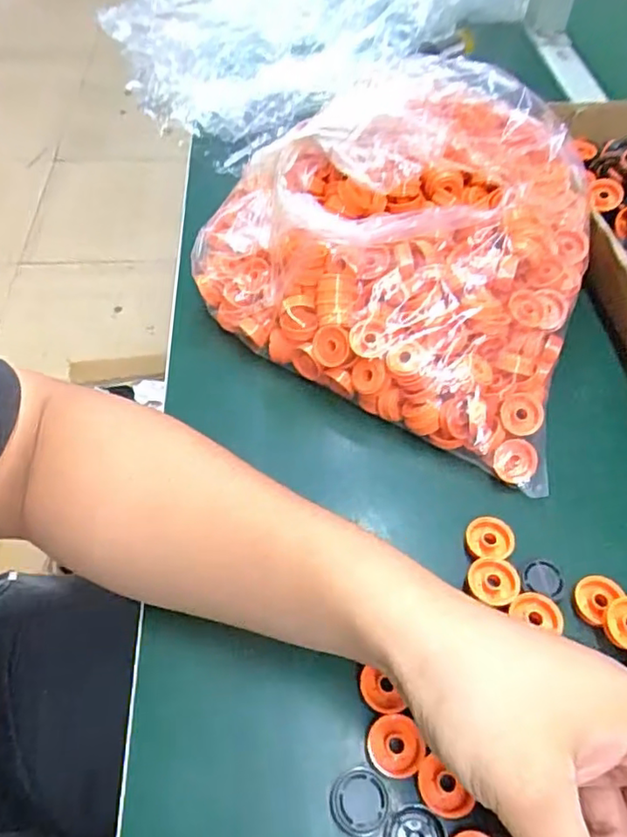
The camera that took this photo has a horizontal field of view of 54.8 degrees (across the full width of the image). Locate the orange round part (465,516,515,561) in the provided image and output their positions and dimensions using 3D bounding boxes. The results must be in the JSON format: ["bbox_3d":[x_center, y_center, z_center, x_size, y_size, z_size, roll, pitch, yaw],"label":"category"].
[{"bbox_3d":[0.099,0.067,0.339,0.026,0.011,0.020,7,57,10],"label":"orange round part"}]

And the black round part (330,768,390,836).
[{"bbox_3d":[0.020,0.169,0.266,0.025,0.004,0.025,-2,56,3],"label":"black round part"}]

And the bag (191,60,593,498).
[{"bbox_3d":[0.070,-0.133,0.407,0.275,0.094,0.235,27,62,21],"label":"bag"}]

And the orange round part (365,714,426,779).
[{"bbox_3d":[0.037,0.150,0.277,0.024,0.004,0.025,-2,56,3],"label":"orange round part"}]

